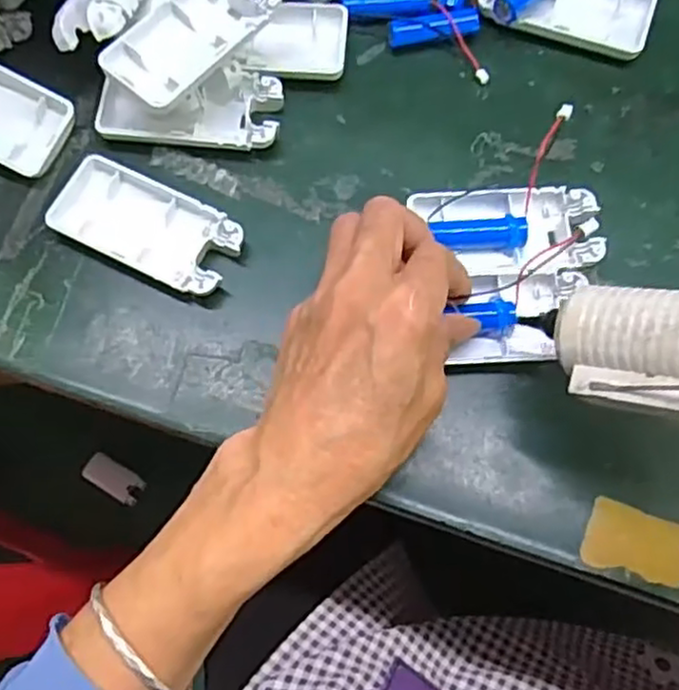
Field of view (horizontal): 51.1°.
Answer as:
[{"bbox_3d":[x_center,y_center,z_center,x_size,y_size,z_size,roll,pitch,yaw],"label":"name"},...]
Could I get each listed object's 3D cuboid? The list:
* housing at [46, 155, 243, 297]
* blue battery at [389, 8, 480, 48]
[{"bbox_3d":[-0.096,-0.059,0.357,0.094,0.015,0.043,25,73,8],"label":"housing"},{"bbox_3d":[0.052,-0.172,0.387,0.049,0.011,0.016,-15,72,-5],"label":"blue battery"}]

